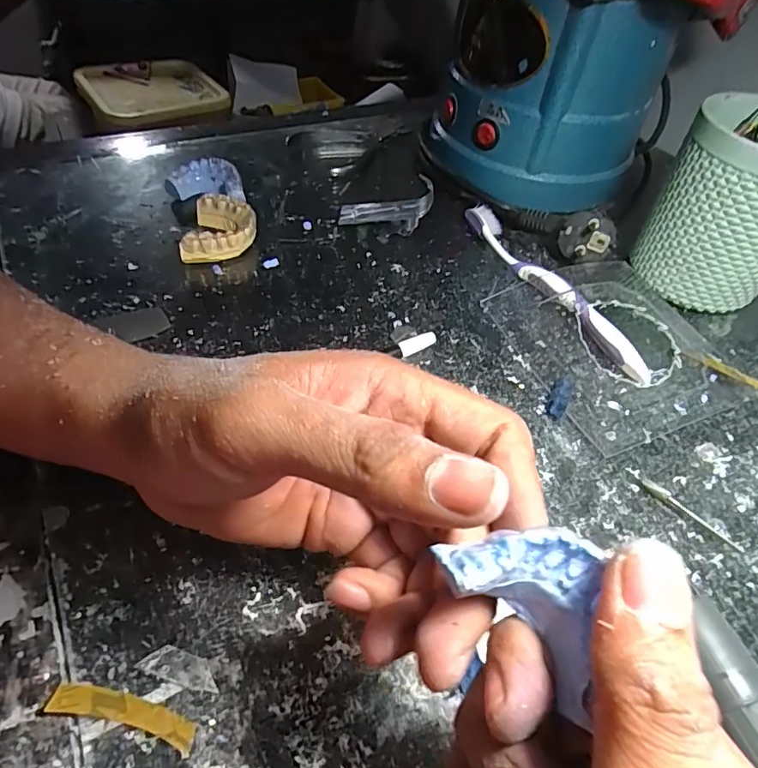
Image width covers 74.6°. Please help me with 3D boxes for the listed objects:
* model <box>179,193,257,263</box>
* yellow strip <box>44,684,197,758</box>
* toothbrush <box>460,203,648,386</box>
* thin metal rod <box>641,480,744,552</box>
[{"bbox_3d":[-0.107,-0.106,0.339,0.044,0.018,0.058,4,50,-3],"label":"model"},{"bbox_3d":[-0.088,0.113,0.171,0.051,0.004,0.011,14,51,5],"label":"yellow strip"},{"bbox_3d":[0.113,-0.069,0.336,0.021,0.011,0.182,-18,55,-20],"label":"toothbrush"},{"bbox_3d":[0.153,0.062,0.242,0.049,0.004,0.007,36,56,22],"label":"thin metal rod"}]

